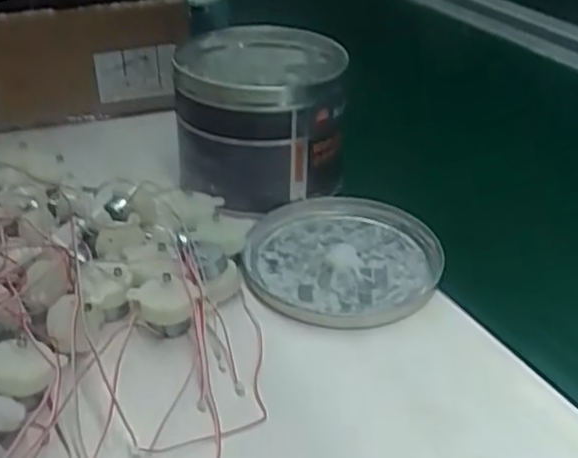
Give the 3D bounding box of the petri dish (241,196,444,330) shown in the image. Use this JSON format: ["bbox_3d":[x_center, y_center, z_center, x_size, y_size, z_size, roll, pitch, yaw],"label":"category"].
[{"bbox_3d":[0.036,0.019,0.474,0.123,0.019,0.126,9,33,11],"label":"petri dish"}]

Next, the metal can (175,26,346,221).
[{"bbox_3d":[-0.023,-0.082,0.540,0.127,0.111,0.132,1,33,-1],"label":"metal can"}]

